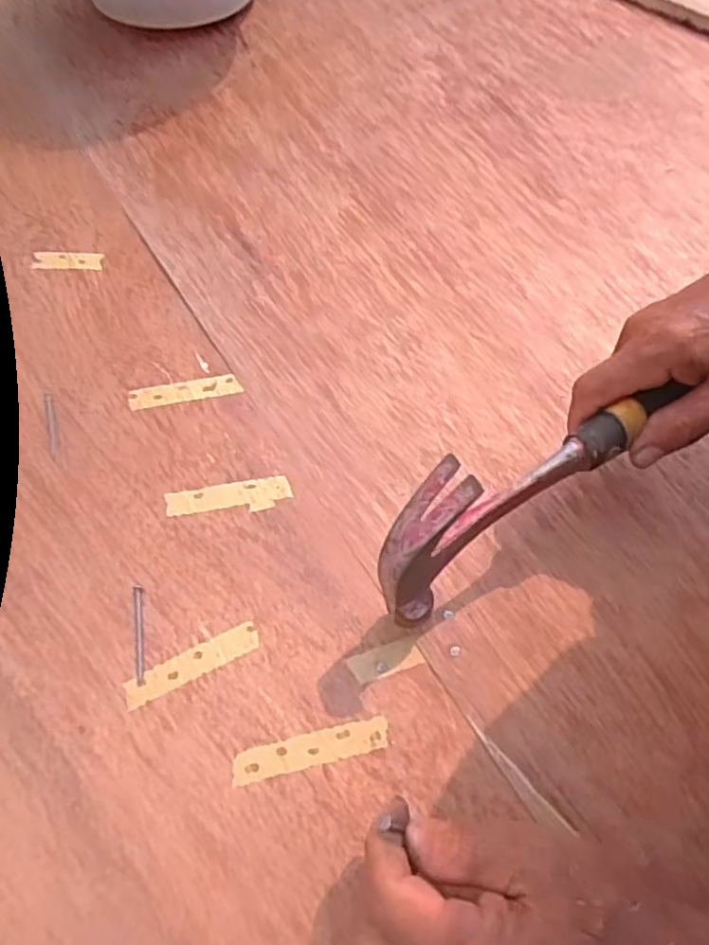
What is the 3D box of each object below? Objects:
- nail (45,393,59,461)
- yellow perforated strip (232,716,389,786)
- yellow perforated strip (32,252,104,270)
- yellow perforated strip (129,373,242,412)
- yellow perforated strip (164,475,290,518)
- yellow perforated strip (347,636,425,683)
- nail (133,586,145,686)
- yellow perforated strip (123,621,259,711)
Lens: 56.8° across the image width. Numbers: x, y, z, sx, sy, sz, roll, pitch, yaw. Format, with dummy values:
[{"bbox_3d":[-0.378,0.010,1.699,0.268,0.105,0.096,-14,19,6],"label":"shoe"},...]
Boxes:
[{"bbox_3d":[-0.199,-0.032,0.430,0.006,0.004,0.050,-16,65,-8],"label":"nail"},{"bbox_3d":[-0.022,0.143,0.340,0.080,0.004,0.017,-11,64,-6],"label":"yellow perforated strip"},{"bbox_3d":[-0.215,-0.160,0.493,0.049,0.004,0.016,-2,64,-1],"label":"yellow perforated strip"},{"bbox_3d":[-0.114,-0.055,0.442,0.074,0.004,0.017,-11,64,-5],"label":"yellow perforated strip"},{"bbox_3d":[-0.078,0.015,0.405,0.076,0.004,0.020,-7,64,-4],"label":"yellow perforated strip"},{"bbox_3d":[0.017,0.102,0.359,0.039,0.004,0.016,-17,65,-8],"label":"yellow perforated strip"},{"bbox_3d":[-0.120,0.090,0.366,0.004,0.004,0.055,-10,64,-5],"label":"nail"},{"bbox_3d":[-0.089,0.104,0.359,0.075,0.004,0.016,-26,67,-12],"label":"yellow perforated strip"}]

